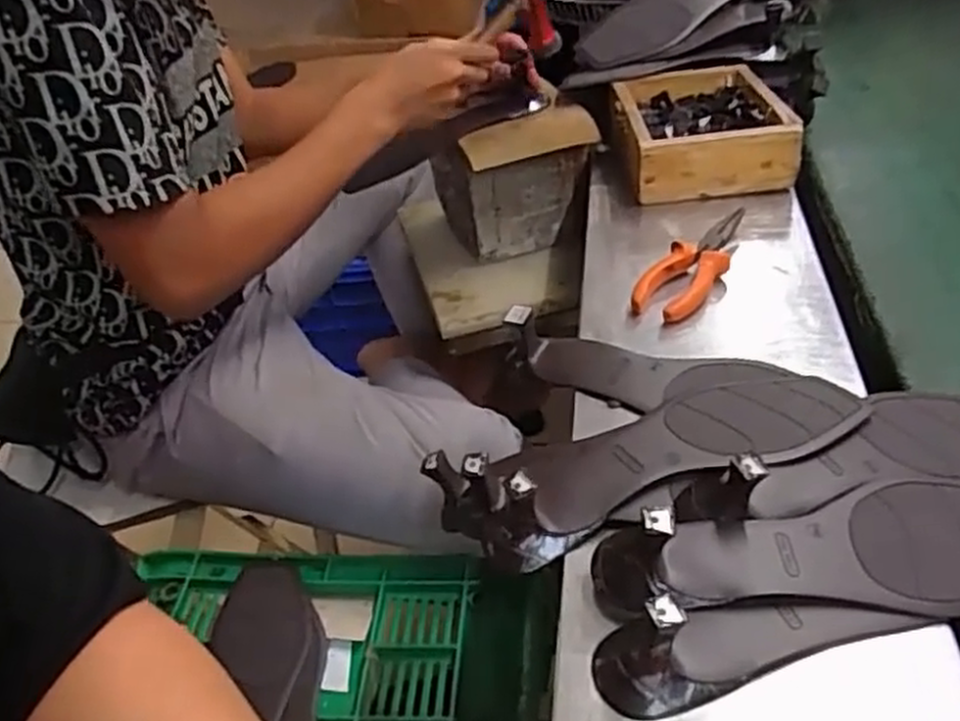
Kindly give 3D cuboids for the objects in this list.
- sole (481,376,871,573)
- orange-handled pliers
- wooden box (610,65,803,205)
[{"bbox_3d":[0.119,0.052,0.490,0.246,0.027,0.082,-16,39,-11],"label":"sole"},{"bbox_3d":[0.178,-0.080,0.643,0.048,0.029,0.140,22,46,31],"label":"orange-handled pliers"},{"bbox_3d":[0.221,-0.232,0.800,0.153,0.071,0.182,-3,39,2],"label":"wooden box"}]

